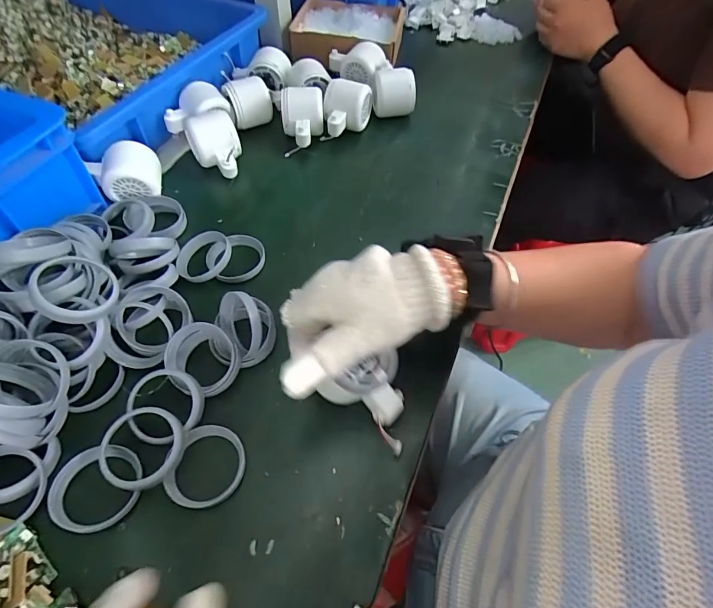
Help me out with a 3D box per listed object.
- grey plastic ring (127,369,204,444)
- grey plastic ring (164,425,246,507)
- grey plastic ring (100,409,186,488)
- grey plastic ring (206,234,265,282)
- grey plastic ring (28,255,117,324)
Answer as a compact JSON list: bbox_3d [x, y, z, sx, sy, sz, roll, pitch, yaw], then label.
[{"bbox_3d":[-0.153,0.082,0.329,0.055,0.008,0.056,4,74,-12],"label":"grey plastic ring"},{"bbox_3d":[-0.113,0.123,0.311,0.055,0.004,0.059,1,56,-2],"label":"grey plastic ring"},{"bbox_3d":[-0.164,0.110,0.311,0.061,0.016,0.058,1,56,-2],"label":"grey plastic ring"},{"bbox_3d":[-0.126,-0.048,0.435,0.058,0.013,0.058,1,56,-2],"label":"grey plastic ring"},{"bbox_3d":[-0.224,-0.013,0.327,0.059,0.011,0.059,21,50,-28],"label":"grey plastic ring"}]

